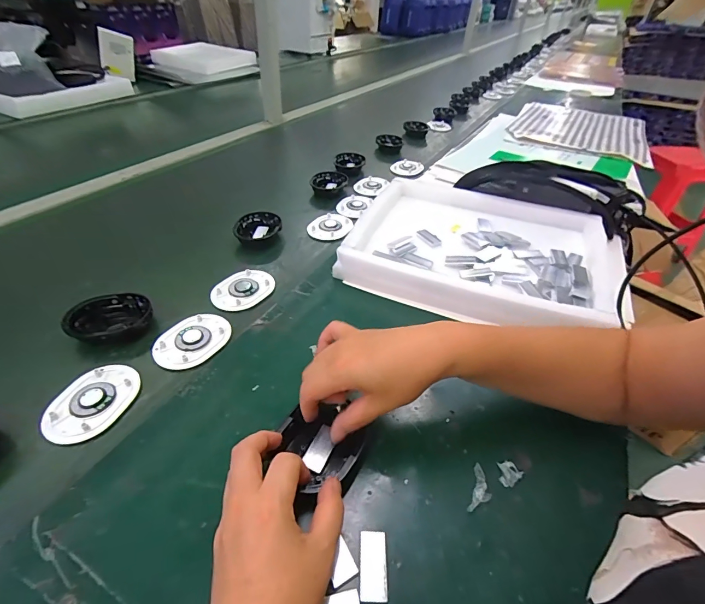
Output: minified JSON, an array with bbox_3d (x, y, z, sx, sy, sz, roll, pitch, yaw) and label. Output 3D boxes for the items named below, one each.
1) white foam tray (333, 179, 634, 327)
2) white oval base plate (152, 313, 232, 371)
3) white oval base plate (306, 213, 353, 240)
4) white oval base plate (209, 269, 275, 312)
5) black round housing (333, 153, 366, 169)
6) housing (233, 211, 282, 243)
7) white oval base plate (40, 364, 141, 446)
[{"bbox_3d":[0.216,-0.089,0.577,0.425,0.043,0.327,12,42,11],"label":"white foam tray"},{"bbox_3d":[-0.190,0.044,0.437,0.066,0.007,0.090,20,45,19],"label":"white oval base plate"},{"bbox_3d":[-0.040,-0.138,0.661,0.079,0.013,0.074,1,42,-2],"label":"white oval base plate"},{"bbox_3d":[-0.152,-0.021,0.512,0.066,0.006,0.088,32,49,29],"label":"white oval base plate"},{"bbox_3d":[-0.008,-0.328,0.870,0.073,0.021,0.090,1,42,-2],"label":"black round housing"},{"bbox_3d":[-0.158,-0.124,0.621,0.072,0.021,0.089,1,42,-2],"label":"housing"},{"bbox_3d":[-0.259,0.099,0.369,0.065,0.008,0.089,8,42,6],"label":"white oval base plate"}]

